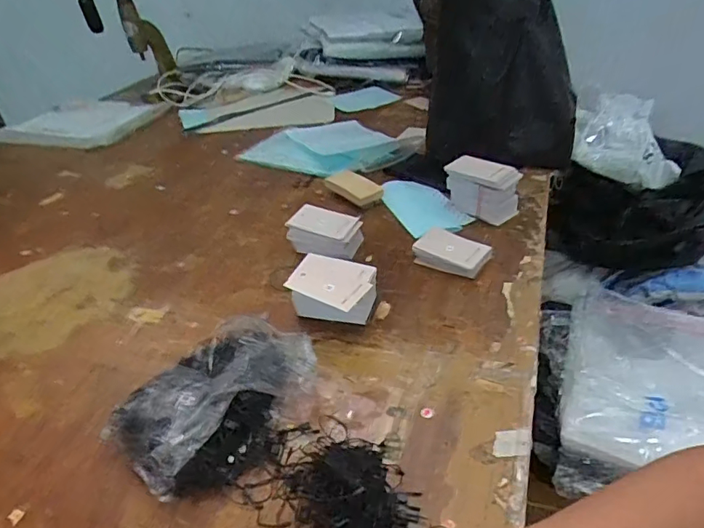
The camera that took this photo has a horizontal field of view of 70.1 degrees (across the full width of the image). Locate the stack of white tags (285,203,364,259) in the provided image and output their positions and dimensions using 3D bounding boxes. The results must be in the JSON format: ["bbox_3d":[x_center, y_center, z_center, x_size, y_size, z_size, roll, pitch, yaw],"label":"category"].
[{"bbox_3d":[-0.034,-0.042,0.671,0.096,0.049,0.057,10,38,20],"label":"stack of white tags"}]

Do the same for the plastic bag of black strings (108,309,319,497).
[{"bbox_3d":[-0.117,0.109,0.437,0.174,0.081,0.131,-30,42,-31],"label":"plastic bag of black strings"}]

